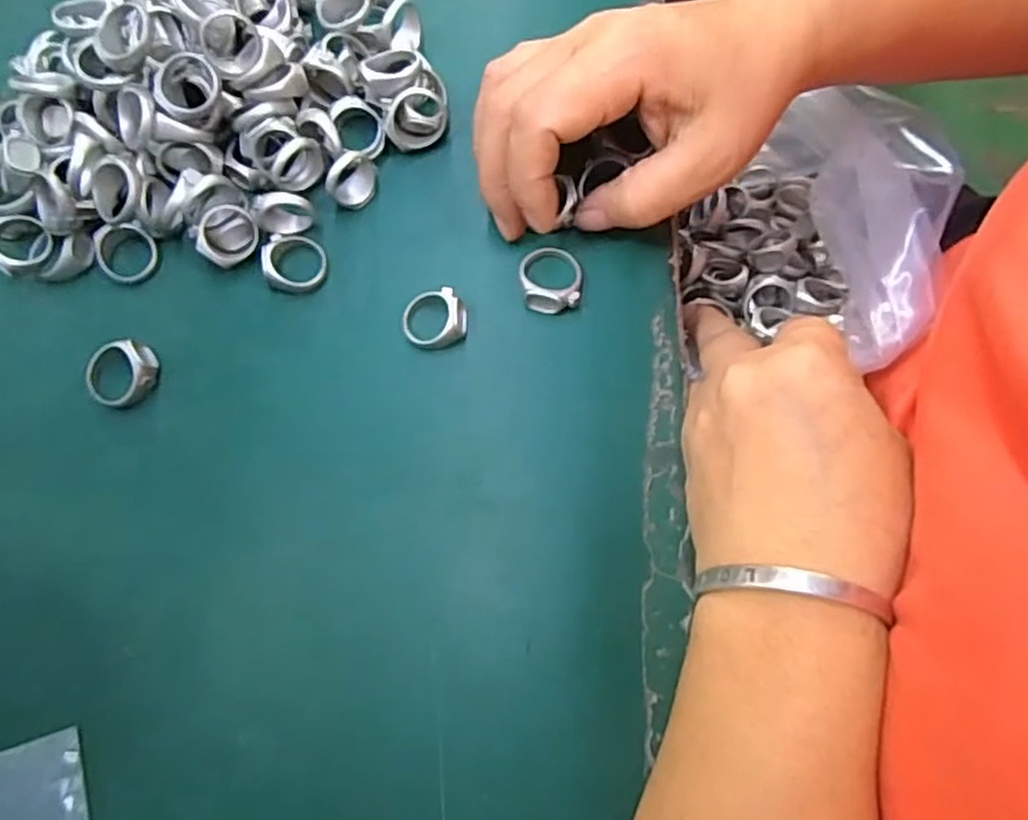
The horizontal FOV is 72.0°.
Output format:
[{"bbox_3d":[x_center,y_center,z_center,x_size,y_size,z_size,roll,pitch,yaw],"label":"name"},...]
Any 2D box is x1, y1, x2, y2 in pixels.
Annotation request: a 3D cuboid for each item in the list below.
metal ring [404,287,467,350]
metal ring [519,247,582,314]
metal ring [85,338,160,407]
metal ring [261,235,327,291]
[{"bbox_3d":[-0.031,-0.036,0.272,0.025,0.009,0.023,0,75,1],"label":"metal ring"},{"bbox_3d":[0.015,-0.052,0.274,0.023,0.010,0.027,2,75,1],"label":"metal ring"},{"bbox_3d":[-0.151,-0.014,0.270,0.026,0.008,0.024,0,75,1],"label":"metal ring"},{"bbox_3d":[-0.088,-0.059,0.281,0.023,0.010,0.024,0,75,1],"label":"metal ring"}]

